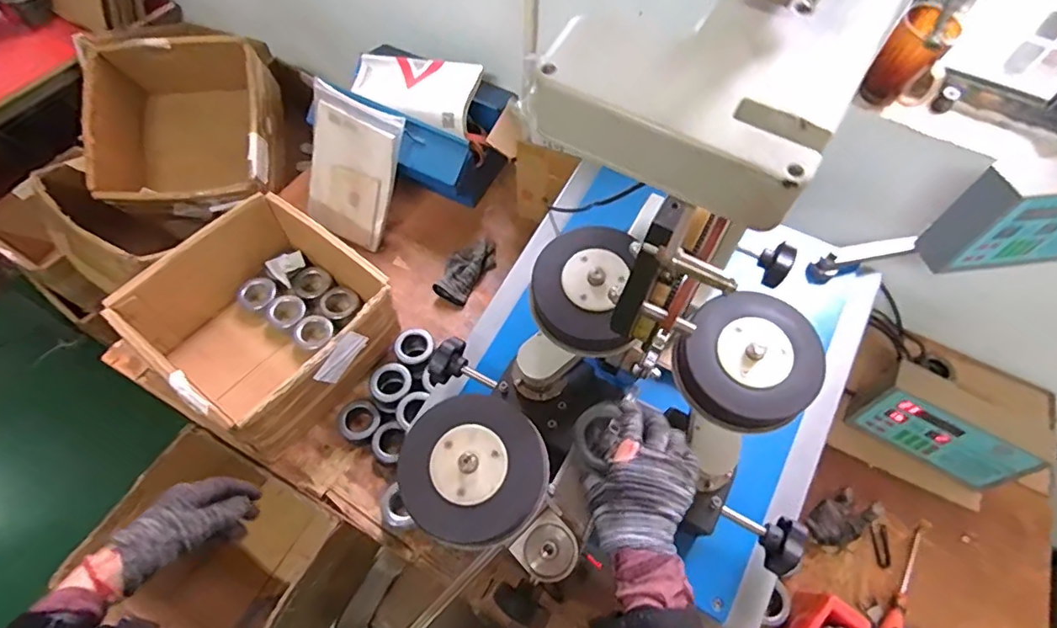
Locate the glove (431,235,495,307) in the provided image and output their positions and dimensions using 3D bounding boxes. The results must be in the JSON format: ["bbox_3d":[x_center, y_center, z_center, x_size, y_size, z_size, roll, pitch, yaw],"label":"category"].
[{"bbox_3d":[-0.123,-0.094,1.072,0.079,0.040,0.161,30,63,14],"label":"glove"}]

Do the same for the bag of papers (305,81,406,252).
[{"bbox_3d":[-0.355,-0.284,1.053,0.193,0.261,0.041,28,29,11],"label":"bag of papers"}]

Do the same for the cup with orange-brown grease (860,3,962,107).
[{"bbox_3d":[0.548,-0.357,0.758,0.090,0.112,0.068,34,64,16],"label":"cup with orange-brown grease"}]

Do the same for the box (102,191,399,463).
[{"bbox_3d":[-0.436,0.011,0.917,0.335,0.173,0.348,31,63,15],"label":"box"}]

